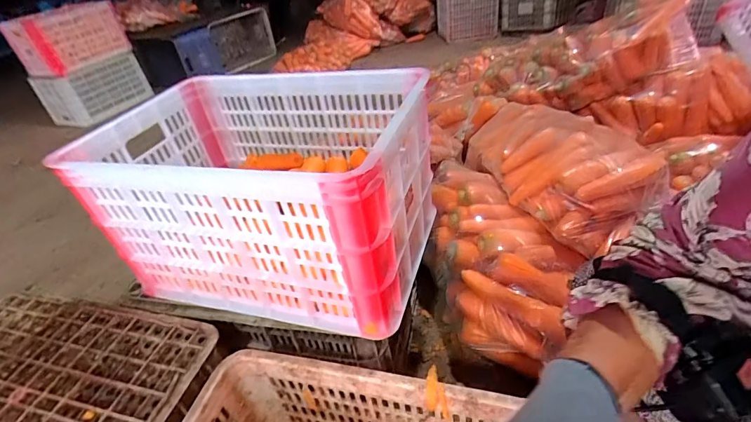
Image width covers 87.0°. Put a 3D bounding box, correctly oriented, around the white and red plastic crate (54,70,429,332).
[{"bbox_3d":[-0.173,-0.046,0.690,0.500,0.276,0.347,4,38,18],"label":"white and red plastic crate"}]

